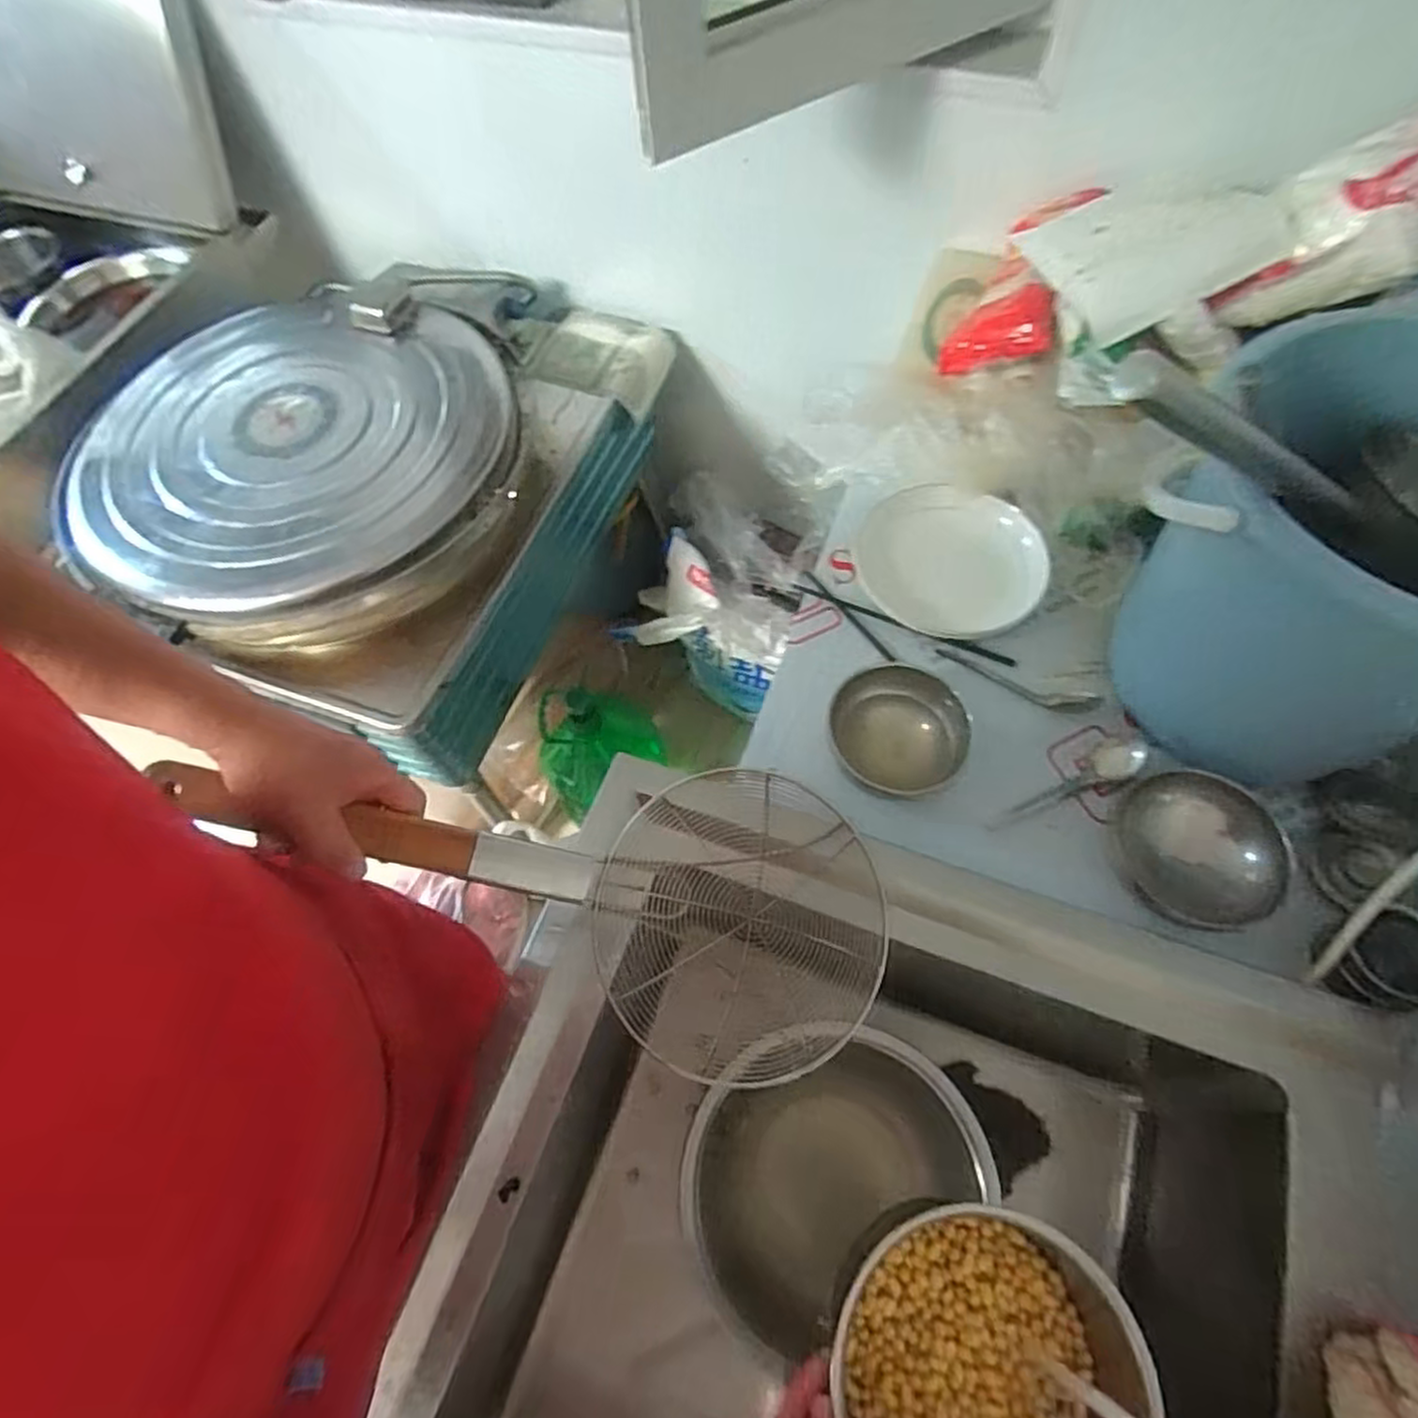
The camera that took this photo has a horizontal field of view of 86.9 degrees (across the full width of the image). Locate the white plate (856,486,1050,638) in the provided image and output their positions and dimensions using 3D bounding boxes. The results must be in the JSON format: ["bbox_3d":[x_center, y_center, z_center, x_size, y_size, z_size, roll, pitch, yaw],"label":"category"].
[{"bbox_3d":[0.260,-0.162,0.810,0.192,0.034,0.175,-7,66,17],"label":"white plate"}]

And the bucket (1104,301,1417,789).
[{"bbox_3d":[0.493,-0.118,0.613,0.262,0.309,0.253,29,68,17],"label":"bucket"}]

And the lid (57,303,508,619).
[{"bbox_3d":[-0.583,-0.340,0.999,0.602,0.066,0.530,3,63,5],"label":"lid"}]

